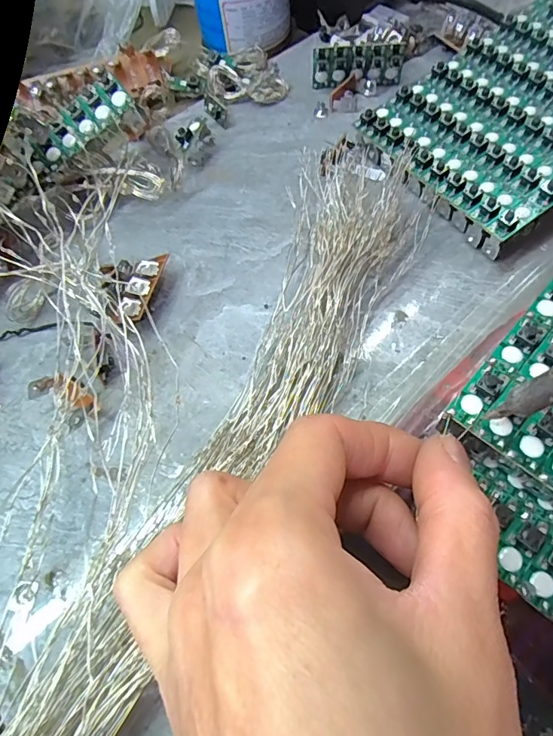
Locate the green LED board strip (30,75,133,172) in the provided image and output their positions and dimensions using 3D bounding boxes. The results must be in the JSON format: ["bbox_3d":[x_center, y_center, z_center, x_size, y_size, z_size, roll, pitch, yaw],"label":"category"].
[{"bbox_3d":[-0.086,-0.107,0.203,0.049,0.004,0.017,-40,89,3],"label":"green LED board strip"}]

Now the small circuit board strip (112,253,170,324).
[{"bbox_3d":[-0.055,-0.033,0.189,0.011,0.004,0.034,14,65,6],"label":"small circuit board strip"}]

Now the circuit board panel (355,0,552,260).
[{"bbox_3d":[0.113,-0.118,0.212,0.130,0.015,0.095,-39,66,-5],"label":"circuit board panel"}]

